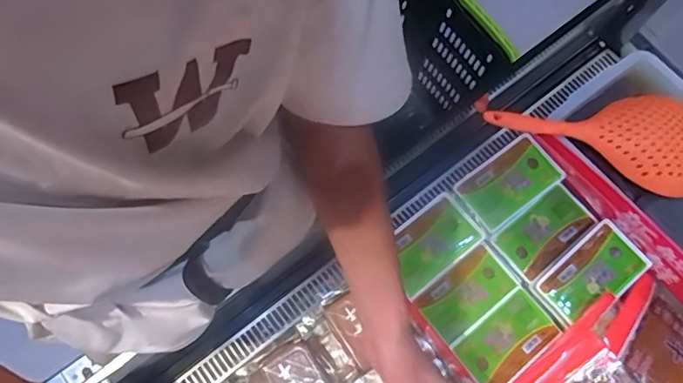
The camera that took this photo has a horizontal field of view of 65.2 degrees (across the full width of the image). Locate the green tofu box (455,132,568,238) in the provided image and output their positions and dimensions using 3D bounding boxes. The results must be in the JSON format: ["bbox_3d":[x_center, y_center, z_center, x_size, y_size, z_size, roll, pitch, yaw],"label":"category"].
[{"bbox_3d":[0.246,-0.010,0.792,0.143,0.042,0.087,-35,77,-11],"label":"green tofu box"}]

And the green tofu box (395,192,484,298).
[{"bbox_3d":[0.128,0.077,0.770,0.137,0.035,0.086,-38,77,-11],"label":"green tofu box"}]

